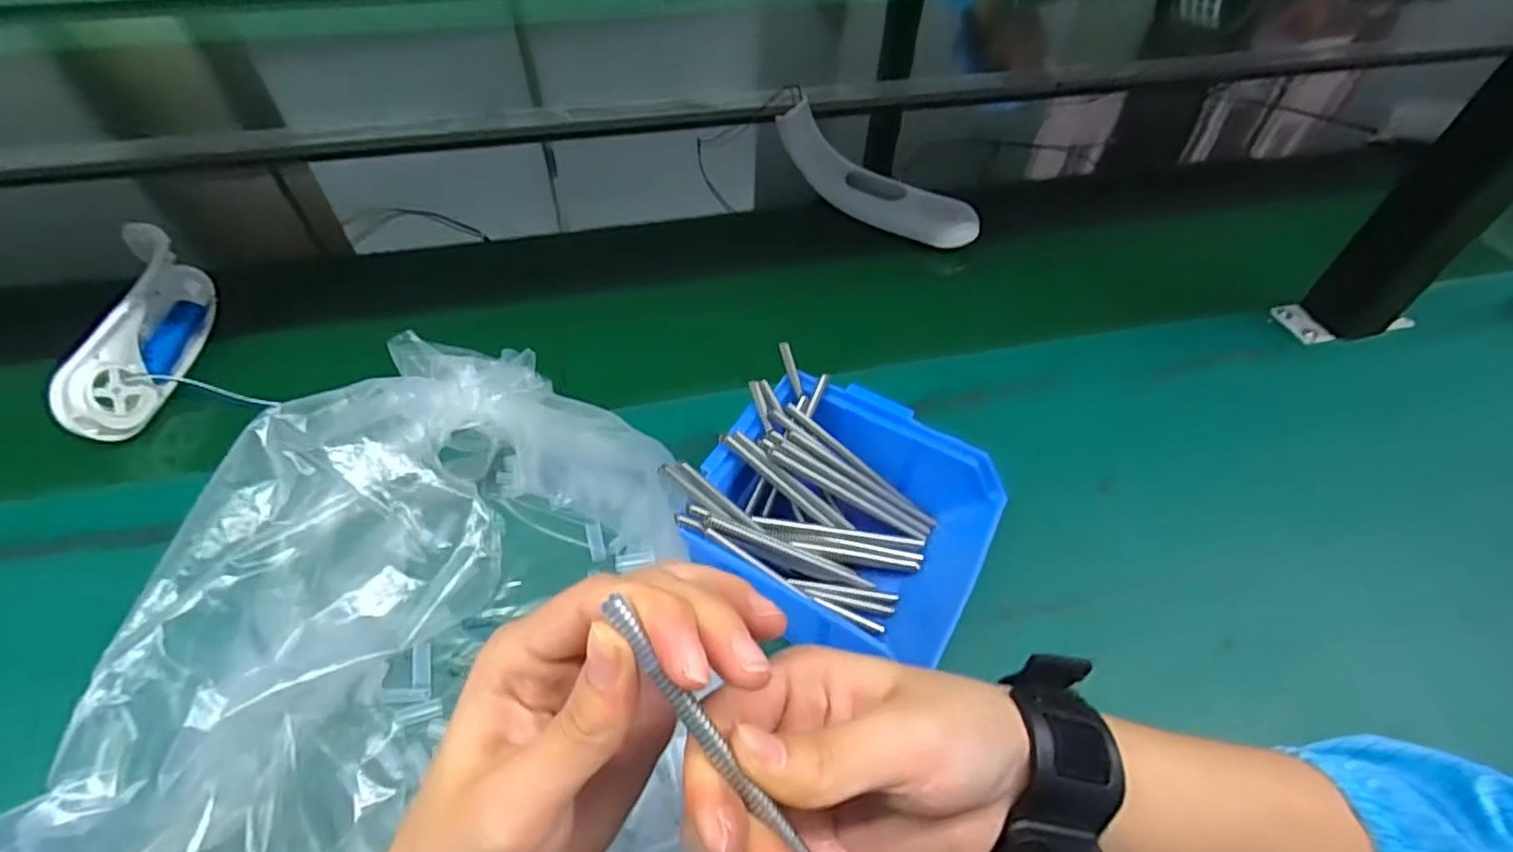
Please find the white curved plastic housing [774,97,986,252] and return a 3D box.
[{"bbox_3d":[0.106,-0.219,0.582,0.192,0.058,0.047,27,55,19],"label":"white curved plastic housing"}]

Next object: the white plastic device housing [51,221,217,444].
[{"bbox_3d":[-0.418,-0.069,0.454,0.045,0.050,0.181,-14,53,-12],"label":"white plastic device housing"}]

